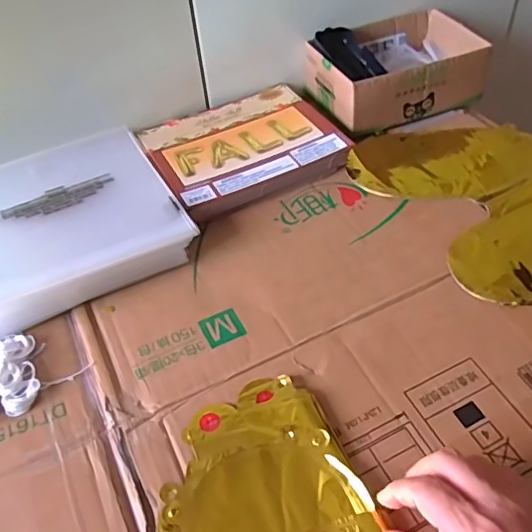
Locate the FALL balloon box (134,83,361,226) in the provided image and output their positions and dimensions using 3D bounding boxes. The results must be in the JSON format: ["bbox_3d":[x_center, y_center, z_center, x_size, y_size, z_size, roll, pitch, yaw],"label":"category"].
[{"bbox_3d":[-0.028,-0.138,0.651,0.204,0.026,0.176,-26,51,-18],"label":"FALL balloon box"}]

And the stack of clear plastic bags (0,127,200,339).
[{"bbox_3d":[-0.207,-0.044,0.567,0.214,0.029,0.214,-24,50,-16],"label":"stack of clear plastic bags"}]

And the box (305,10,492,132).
[{"bbox_3d":[0.153,-0.238,0.689,0.181,0.072,0.138,-17,48,-9],"label":"box"}]

